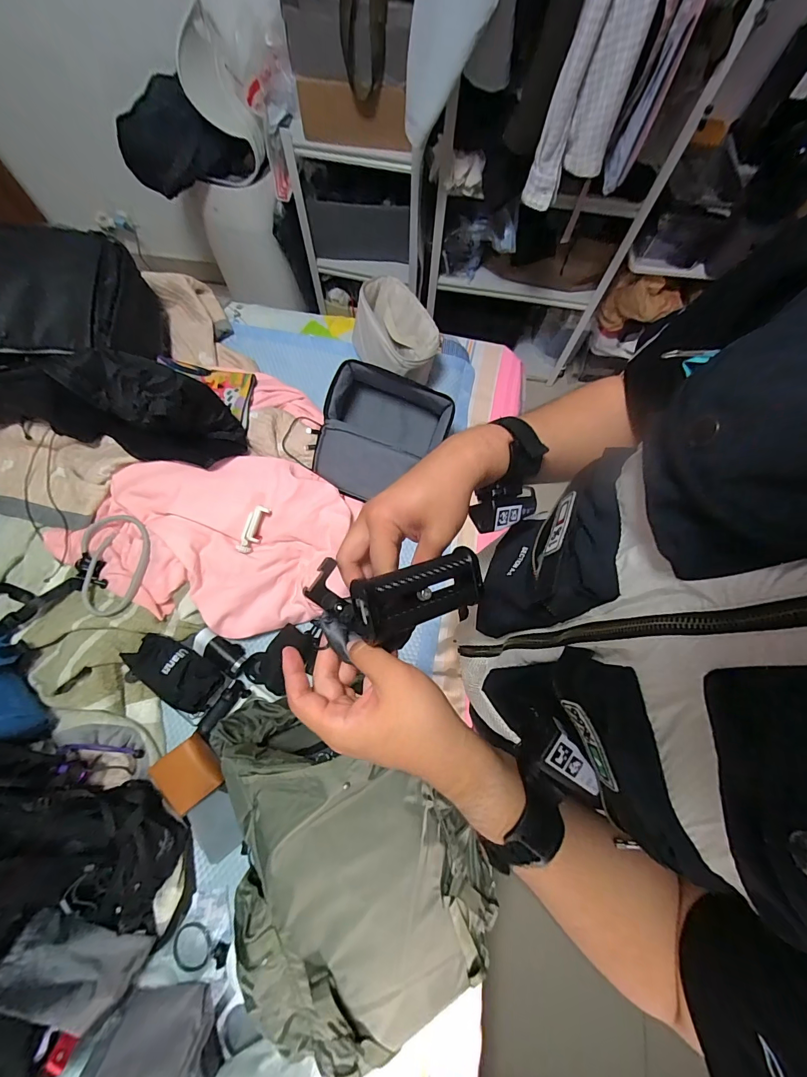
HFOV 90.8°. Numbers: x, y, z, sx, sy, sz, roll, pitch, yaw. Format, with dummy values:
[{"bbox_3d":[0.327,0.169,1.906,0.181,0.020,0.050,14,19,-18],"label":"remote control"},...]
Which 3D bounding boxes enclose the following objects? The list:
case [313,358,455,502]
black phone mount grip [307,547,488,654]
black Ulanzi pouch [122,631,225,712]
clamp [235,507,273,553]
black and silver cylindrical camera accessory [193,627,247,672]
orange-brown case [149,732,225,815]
[{"bbox_3d":[-0.047,-0.219,0.873,0.251,0.155,0.257,25,73,7],"label":"case"},{"bbox_3d":[-0.004,0.043,0.324,0.128,0.067,0.074,-2,81,-28],"label":"black phone mount grip"},{"bbox_3d":[-0.454,0.264,0.784,0.173,0.034,0.100,26,74,7],"label":"black Ulanzi pouch"},{"bbox_3d":[-0.308,-0.018,0.817,0.034,0.023,0.104,24,92,7],"label":"clamp"},{"bbox_3d":[-0.363,0.227,0.797,0.098,0.055,0.051,32,74,9],"label":"black and silver cylindrical camera accessory"},{"bbox_3d":[-0.391,0.426,0.722,0.103,0.026,0.102,-37,76,-12],"label":"orange-brown case"}]

